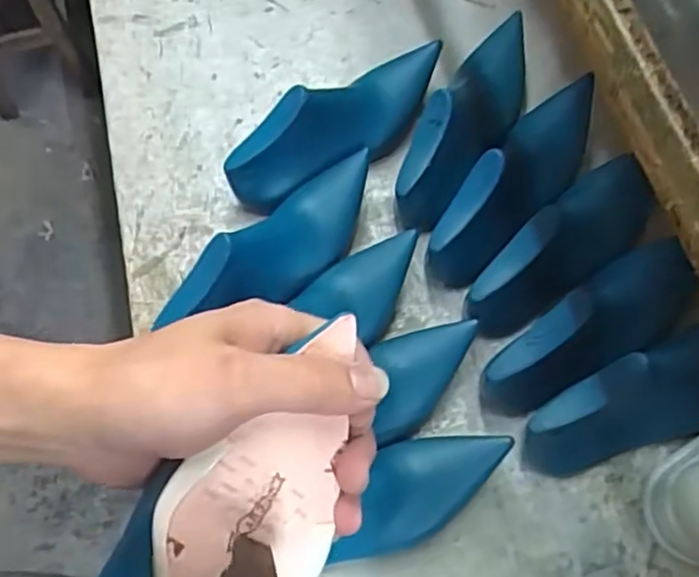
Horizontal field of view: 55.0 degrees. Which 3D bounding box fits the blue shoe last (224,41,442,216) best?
[{"bbox_3d":[-0.002,-0.166,0.674,0.258,0.091,0.067,-39,71,-15],"label":"blue shoe last"}]

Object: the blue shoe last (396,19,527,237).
[{"bbox_3d":[0.125,-0.177,0.662,0.069,0.085,0.271,24,68,11],"label":"blue shoe last"}]

